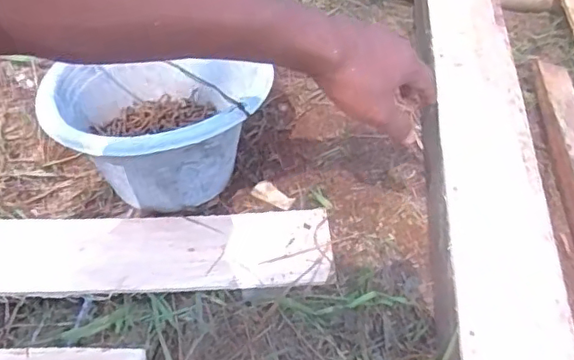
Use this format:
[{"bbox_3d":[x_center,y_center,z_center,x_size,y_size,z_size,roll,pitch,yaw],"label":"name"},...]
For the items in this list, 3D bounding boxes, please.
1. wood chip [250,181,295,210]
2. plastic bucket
[{"bbox_3d":[-0.018,0.019,0.743,0.057,0.004,0.027,30,52,21],"label":"wood chip"},{"bbox_3d":[-0.152,-0.069,0.715,0.241,0.155,0.225,6,51,-7],"label":"plastic bucket"}]

